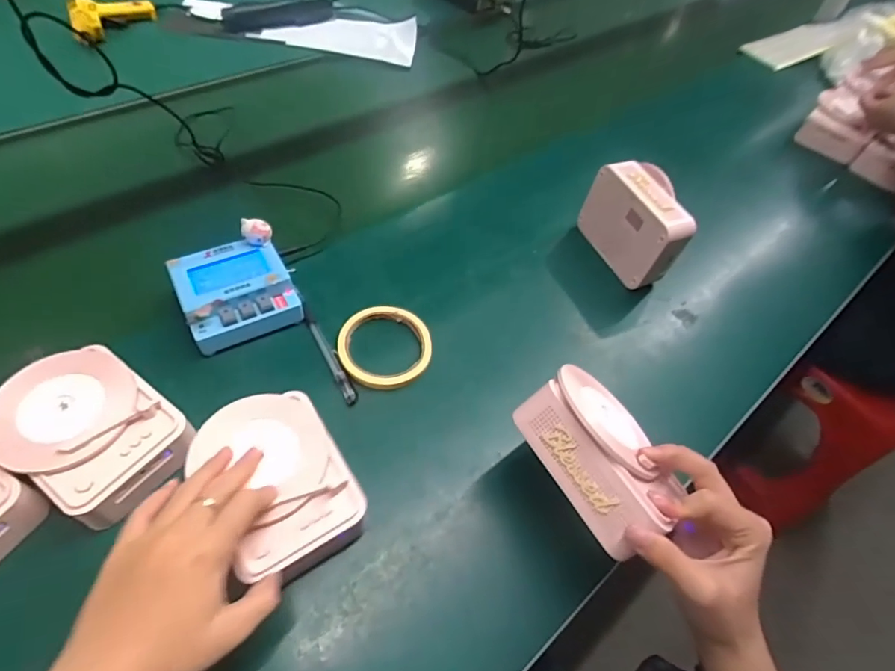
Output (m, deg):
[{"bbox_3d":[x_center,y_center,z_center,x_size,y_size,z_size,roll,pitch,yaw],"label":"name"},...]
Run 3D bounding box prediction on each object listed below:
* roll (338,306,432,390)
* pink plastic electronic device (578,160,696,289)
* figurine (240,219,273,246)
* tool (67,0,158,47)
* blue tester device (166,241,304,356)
[{"bbox_3d":[-0.063,0.010,0.498,0.091,0.015,0.092,0,54,0],"label":"roll"},{"bbox_3d":[0.226,-0.130,0.586,0.069,0.107,0.128,-20,57,-14],"label":"pink plastic electronic device"},{"bbox_3d":[-0.195,-0.107,0.502,0.027,0.027,0.019,-23,58,-16],"label":"figurine"},{"bbox_3d":[-0.553,-0.526,0.816,0.130,0.040,0.119,-23,58,-16],"label":"tool"},{"bbox_3d":[-0.211,-0.039,0.495,0.106,0.058,0.099,-24,58,-17],"label":"blue tester device"}]

